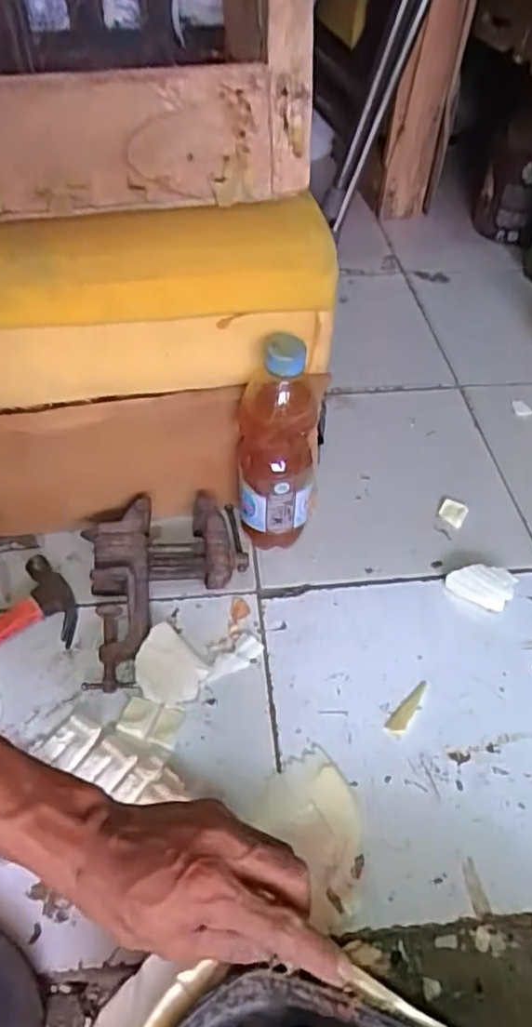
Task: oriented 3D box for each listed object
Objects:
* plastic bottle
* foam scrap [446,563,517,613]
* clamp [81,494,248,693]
[{"bbox_3d":[0.009,-0.058,0.610,0.070,0.233,0.068,5,49,3],"label":"plastic bottle"},{"bbox_3d":[0.212,0.068,0.642,0.061,0.021,0.044,23,52,17],"label":"foam scrap"},{"bbox_3d":[-0.091,0.064,0.614,0.152,0.062,0.174,-7,49,-7],"label":"clamp"}]

